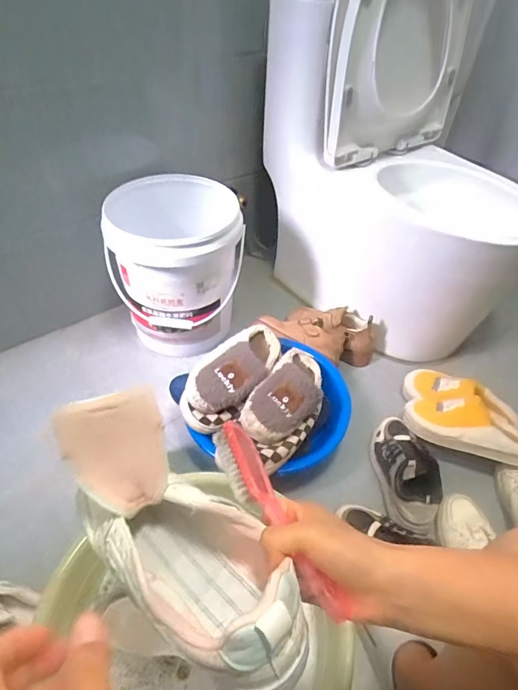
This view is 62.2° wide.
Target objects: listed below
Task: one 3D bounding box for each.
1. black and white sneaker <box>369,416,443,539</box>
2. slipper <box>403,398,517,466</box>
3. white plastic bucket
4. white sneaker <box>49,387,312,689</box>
[{"bbox_3d":[0.287,0.248,0.845,0.092,0.088,0.241,-2,45,-6],"label":"black and white sneaker"},{"bbox_3d":[0.426,0.163,0.874,0.243,0.061,0.108,17,46,13],"label":"slipper"},{"bbox_3d":[-0.189,-0.178,1.050,0.287,0.350,0.265,2,45,-2],"label":"white plastic bucket"},{"bbox_3d":[-0.060,0.147,0.332,0.226,0.130,0.086,35,53,28],"label":"white sneaker"}]

